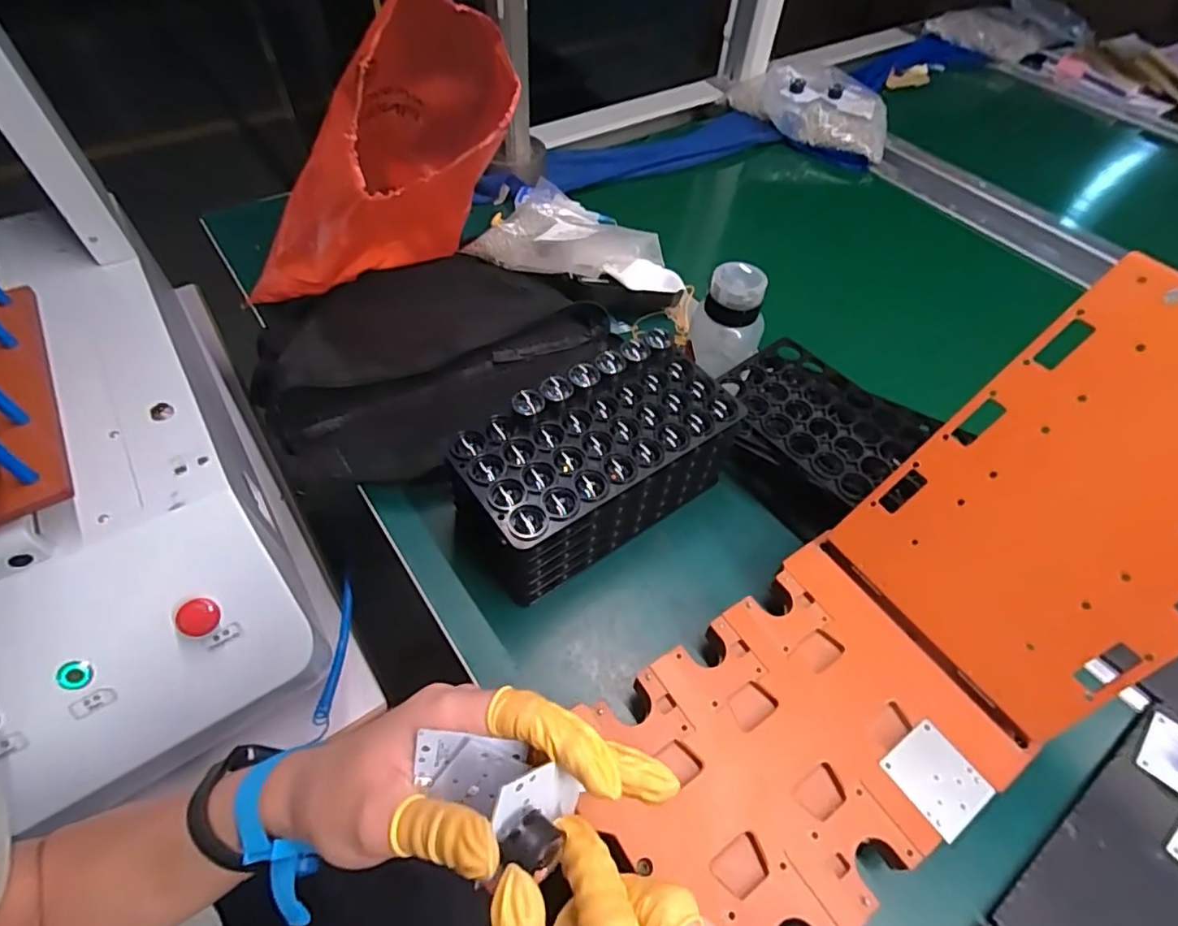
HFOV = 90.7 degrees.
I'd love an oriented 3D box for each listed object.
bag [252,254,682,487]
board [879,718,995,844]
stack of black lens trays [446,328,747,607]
[{"bbox_3d":[-0.122,-0.125,0.552,0.366,0.071,0.229,-30,59,-22],"label":"bag"},{"bbox_3d":[0.196,0.177,0.328,0.044,0.004,0.047,-27,59,-20],"label":"board"},{"bbox_3d":[0.004,0.000,0.425,0.203,0.101,0.097,-28,59,-21],"label":"stack of black lens trays"}]

